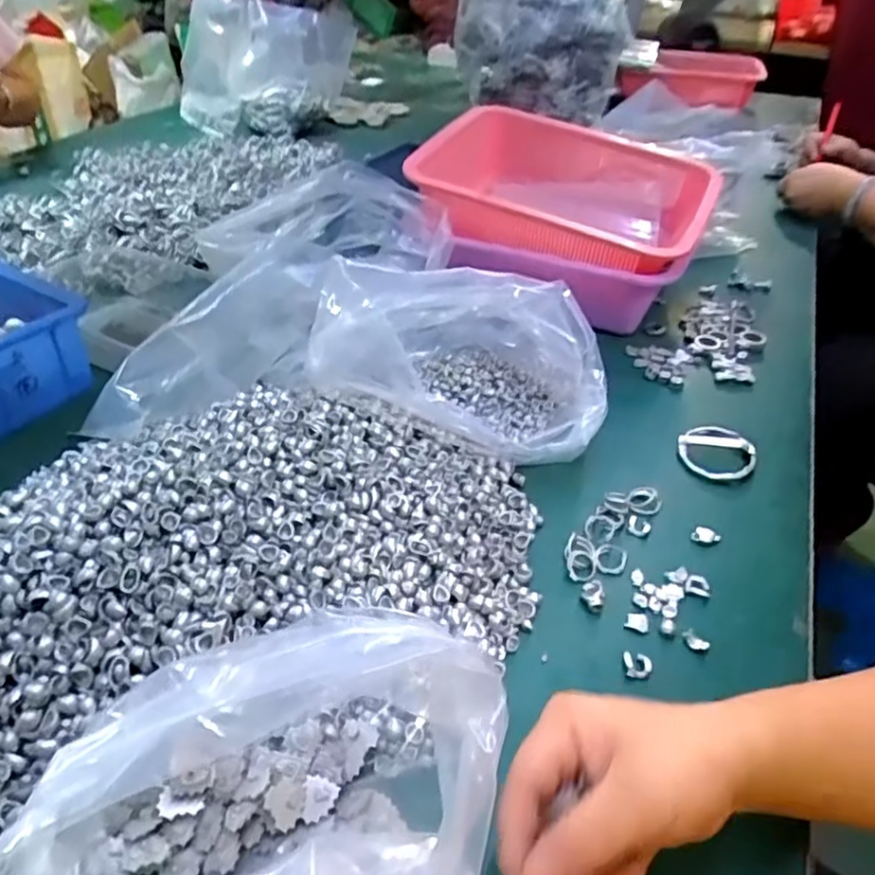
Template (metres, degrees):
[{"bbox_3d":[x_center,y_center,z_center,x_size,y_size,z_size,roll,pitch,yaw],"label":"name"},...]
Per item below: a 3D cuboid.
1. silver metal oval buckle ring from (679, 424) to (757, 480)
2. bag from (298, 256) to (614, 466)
[{"bbox_3d":[0.224,0.010,0.535,0.053,0.010,0.055,-14,41,-19],"label":"silver metal oval buckle ring"},{"bbox_3d":[0.022,-0.071,0.552,0.218,0.105,0.152,6,39,5],"label":"bag"}]

